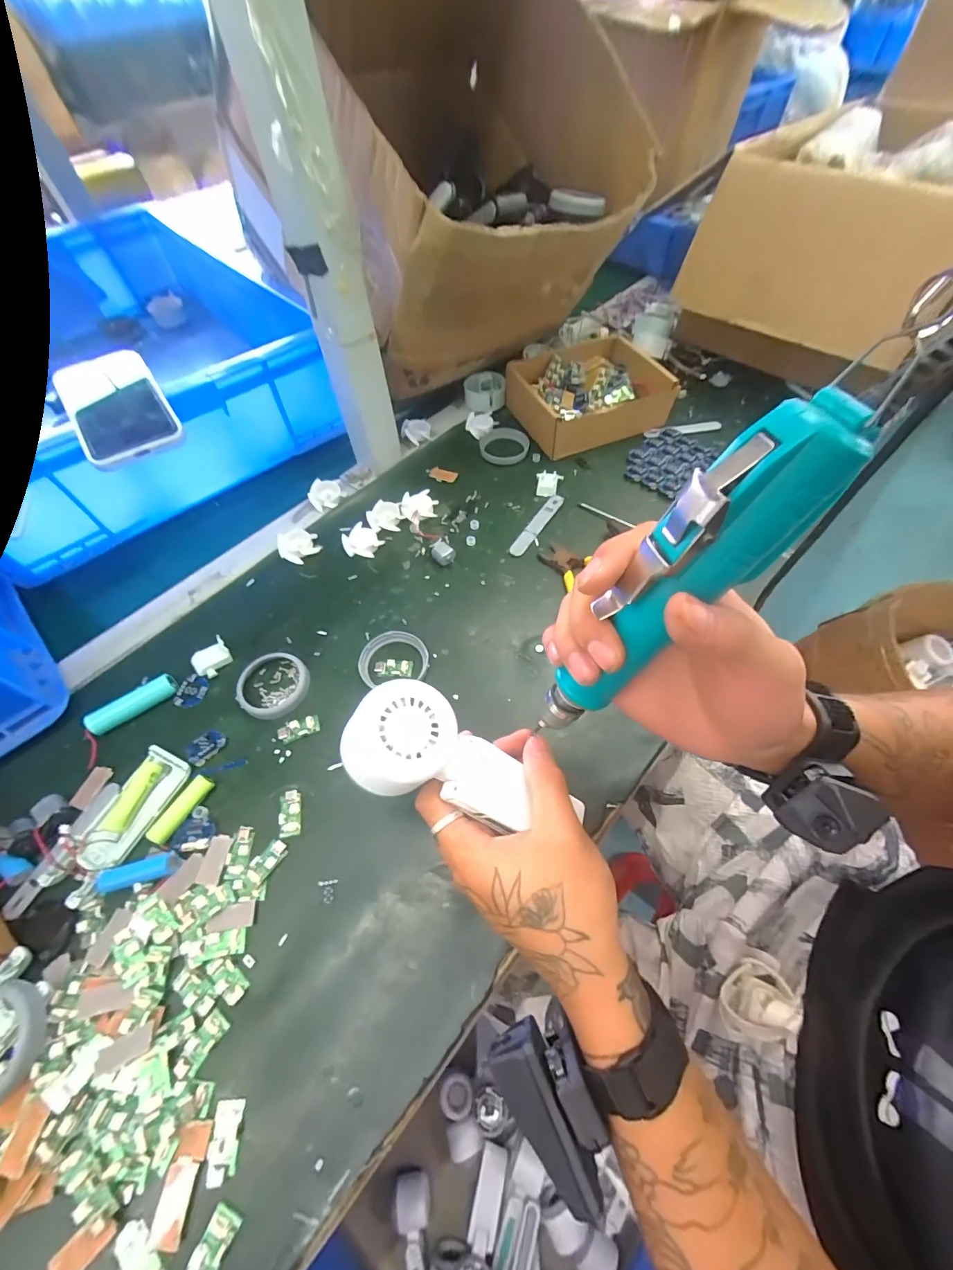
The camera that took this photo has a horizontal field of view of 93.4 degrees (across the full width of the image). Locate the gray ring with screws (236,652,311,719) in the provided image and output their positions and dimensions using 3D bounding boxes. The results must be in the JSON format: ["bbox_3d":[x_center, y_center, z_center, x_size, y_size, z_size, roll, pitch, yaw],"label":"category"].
[{"bbox_3d":[-0.174,0.042,0.384,0.058,0.008,0.057,-1,58,1],"label":"gray ring with screws"}]

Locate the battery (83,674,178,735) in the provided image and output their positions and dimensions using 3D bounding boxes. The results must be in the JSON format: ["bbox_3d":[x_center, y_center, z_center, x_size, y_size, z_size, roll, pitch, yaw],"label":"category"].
[{"bbox_3d":[-0.288,0.060,0.379,0.068,0.017,0.017,-33,63,-17],"label":"battery"}]

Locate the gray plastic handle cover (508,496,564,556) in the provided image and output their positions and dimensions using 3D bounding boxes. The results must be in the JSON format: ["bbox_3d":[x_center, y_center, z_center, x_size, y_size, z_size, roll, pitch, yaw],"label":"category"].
[{"bbox_3d":[0.065,-0.119,0.481,0.016,0.005,0.097,29,63,18],"label":"gray plastic handle cover"}]

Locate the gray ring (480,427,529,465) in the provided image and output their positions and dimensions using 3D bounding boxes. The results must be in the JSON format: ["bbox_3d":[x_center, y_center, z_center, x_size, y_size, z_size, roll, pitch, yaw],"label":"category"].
[{"bbox_3d":[0.034,-0.234,0.555,0.058,0.008,0.062,-1,58,1],"label":"gray ring"}]

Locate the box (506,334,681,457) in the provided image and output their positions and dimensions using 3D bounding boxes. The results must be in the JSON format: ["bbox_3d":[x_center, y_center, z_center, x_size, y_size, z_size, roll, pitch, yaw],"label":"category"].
[{"bbox_3d":[0.144,-0.309,0.574,0.185,0.048,0.159,-19,60,-10],"label":"box"}]

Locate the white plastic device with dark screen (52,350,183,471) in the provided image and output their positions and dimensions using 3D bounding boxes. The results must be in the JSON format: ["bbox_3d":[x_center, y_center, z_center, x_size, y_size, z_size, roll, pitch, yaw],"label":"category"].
[{"bbox_3d":[-0.313,-0.200,0.390,0.075,0.008,0.143,-33,70,-14],"label":"white plastic device with dark screen"}]

